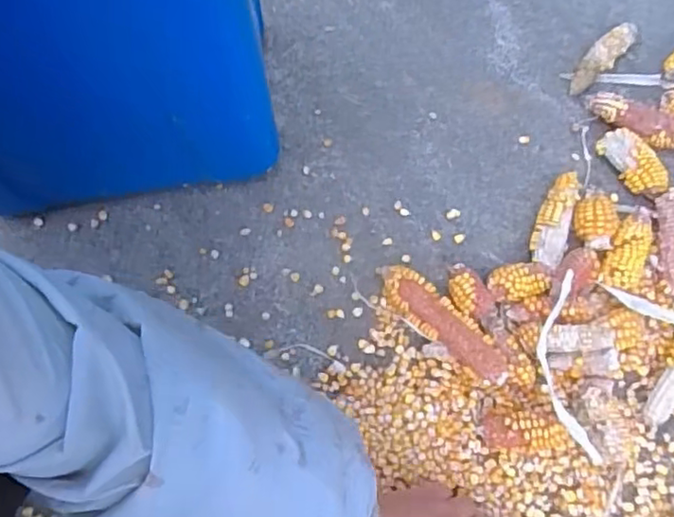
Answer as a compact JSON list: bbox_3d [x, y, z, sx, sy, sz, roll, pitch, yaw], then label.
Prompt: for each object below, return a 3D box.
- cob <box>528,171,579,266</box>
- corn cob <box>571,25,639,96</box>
[{"bbox_3d":[0.206,-0.036,0.597,0.030,0.027,0.097,18,73,7],"label":"cob"},{"bbox_3d":[0.277,-0.209,0.660,0.028,0.018,0.105,39,77,13],"label":"corn cob"}]

